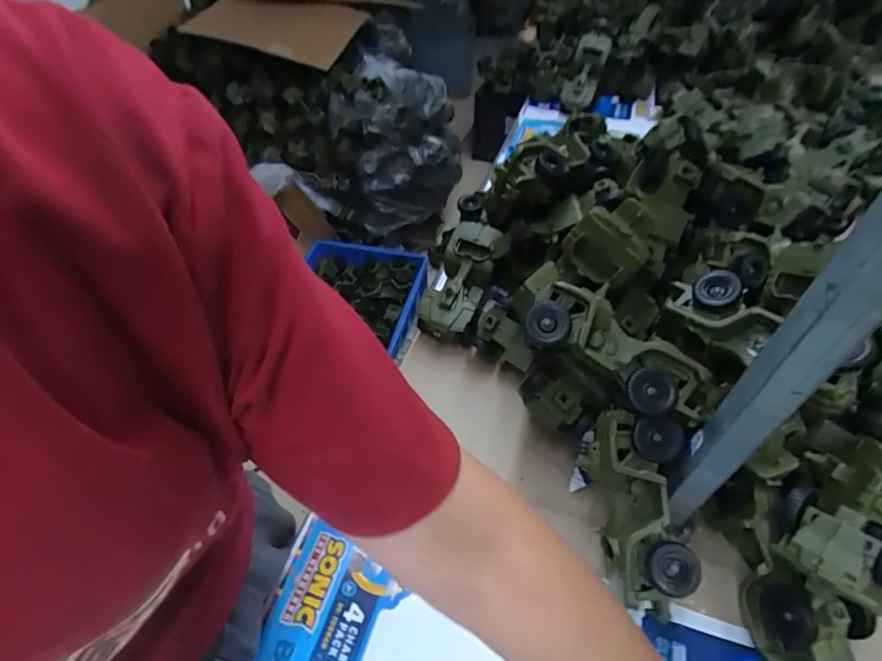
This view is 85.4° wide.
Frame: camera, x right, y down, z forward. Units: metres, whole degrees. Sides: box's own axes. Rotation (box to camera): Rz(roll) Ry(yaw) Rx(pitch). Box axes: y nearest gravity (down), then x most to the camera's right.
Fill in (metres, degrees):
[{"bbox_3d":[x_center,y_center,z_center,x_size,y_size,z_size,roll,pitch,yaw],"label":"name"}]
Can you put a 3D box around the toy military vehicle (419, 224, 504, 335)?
[{"bbox_3d":[0.027,-0.078,0.694,0.077,0.060,0.183,16,72,15],"label":"toy military vehicle"}]

